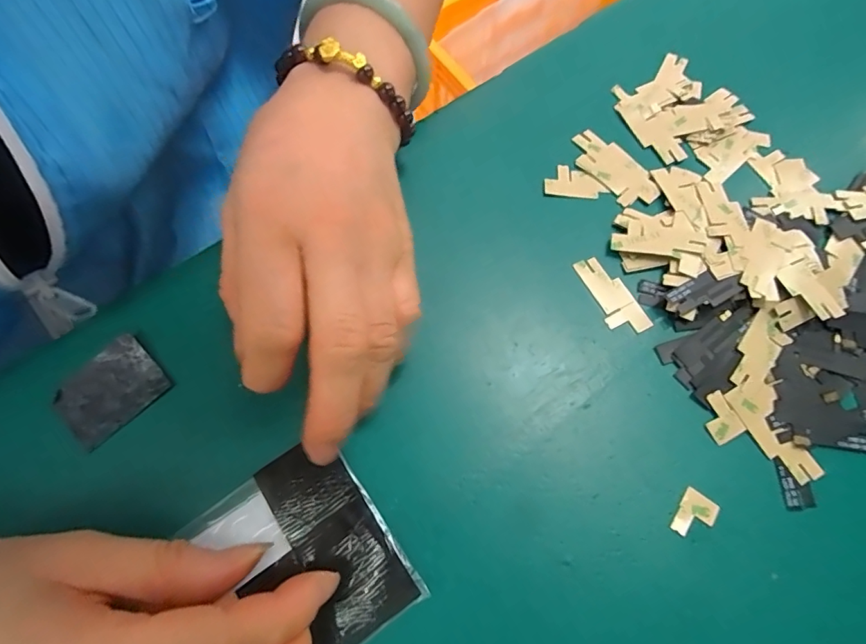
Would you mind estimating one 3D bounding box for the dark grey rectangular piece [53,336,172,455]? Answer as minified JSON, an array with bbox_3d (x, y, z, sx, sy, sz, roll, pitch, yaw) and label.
[{"bbox_3d":[-0.131,0.028,0.197,0.039,0.004,0.032,-41,77,-10],"label":"dark grey rectangular piece"}]

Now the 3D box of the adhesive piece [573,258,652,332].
[{"bbox_3d":[0.080,-0.012,0.216,0.017,0.004,0.040,-27,74,-11],"label":"adhesive piece"}]

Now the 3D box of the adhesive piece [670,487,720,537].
[{"bbox_3d":[0.100,0.074,0.184,0.012,0.004,0.018,33,73,10],"label":"adhesive piece"}]

